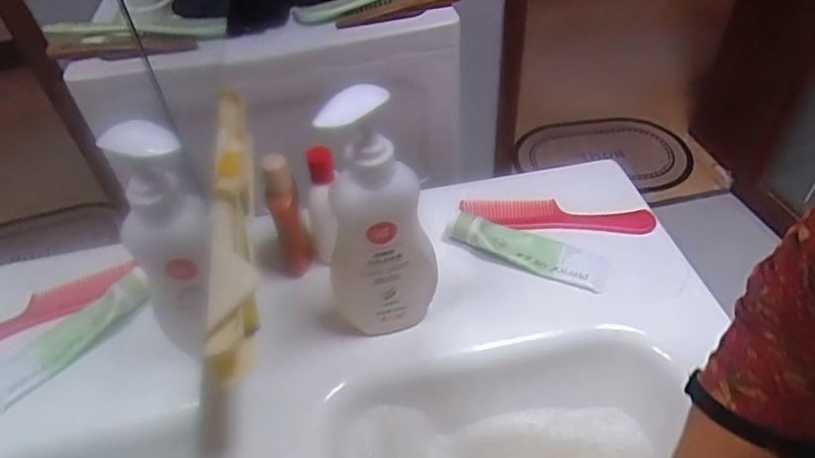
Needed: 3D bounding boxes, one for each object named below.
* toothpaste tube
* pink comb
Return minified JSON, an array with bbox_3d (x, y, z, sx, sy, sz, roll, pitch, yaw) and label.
[{"bbox_3d":[0.123,0.018,0.600,0.164,0.030,0.050,15,49,19],"label":"toothpaste tube"},{"bbox_3d":[0.165,-0.019,0.643,0.206,0.011,0.046,1,50,5],"label":"pink comb"}]

